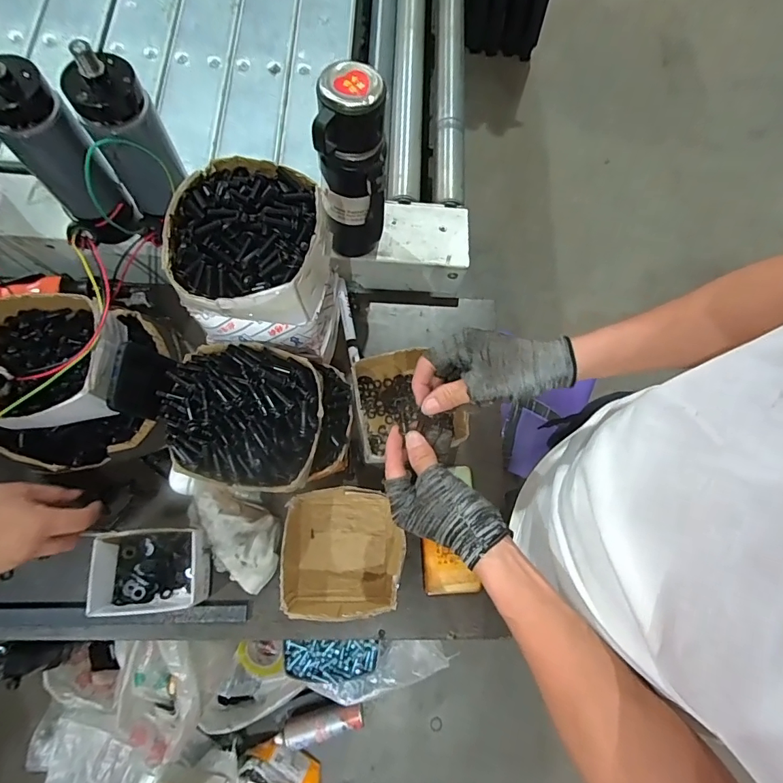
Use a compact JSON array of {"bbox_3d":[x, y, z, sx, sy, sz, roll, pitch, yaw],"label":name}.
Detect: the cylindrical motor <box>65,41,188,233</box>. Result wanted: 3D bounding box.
[{"bbox_3d":[-0.285,-0.272,0.496,0.076,0.179,0.060,-32,79,-12],"label":"cylindrical motor"}]

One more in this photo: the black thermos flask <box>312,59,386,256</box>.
[{"bbox_3d":[-0.043,-0.247,0.524,0.071,0.233,0.067,3,74,-4],"label":"black thermos flask"}]

